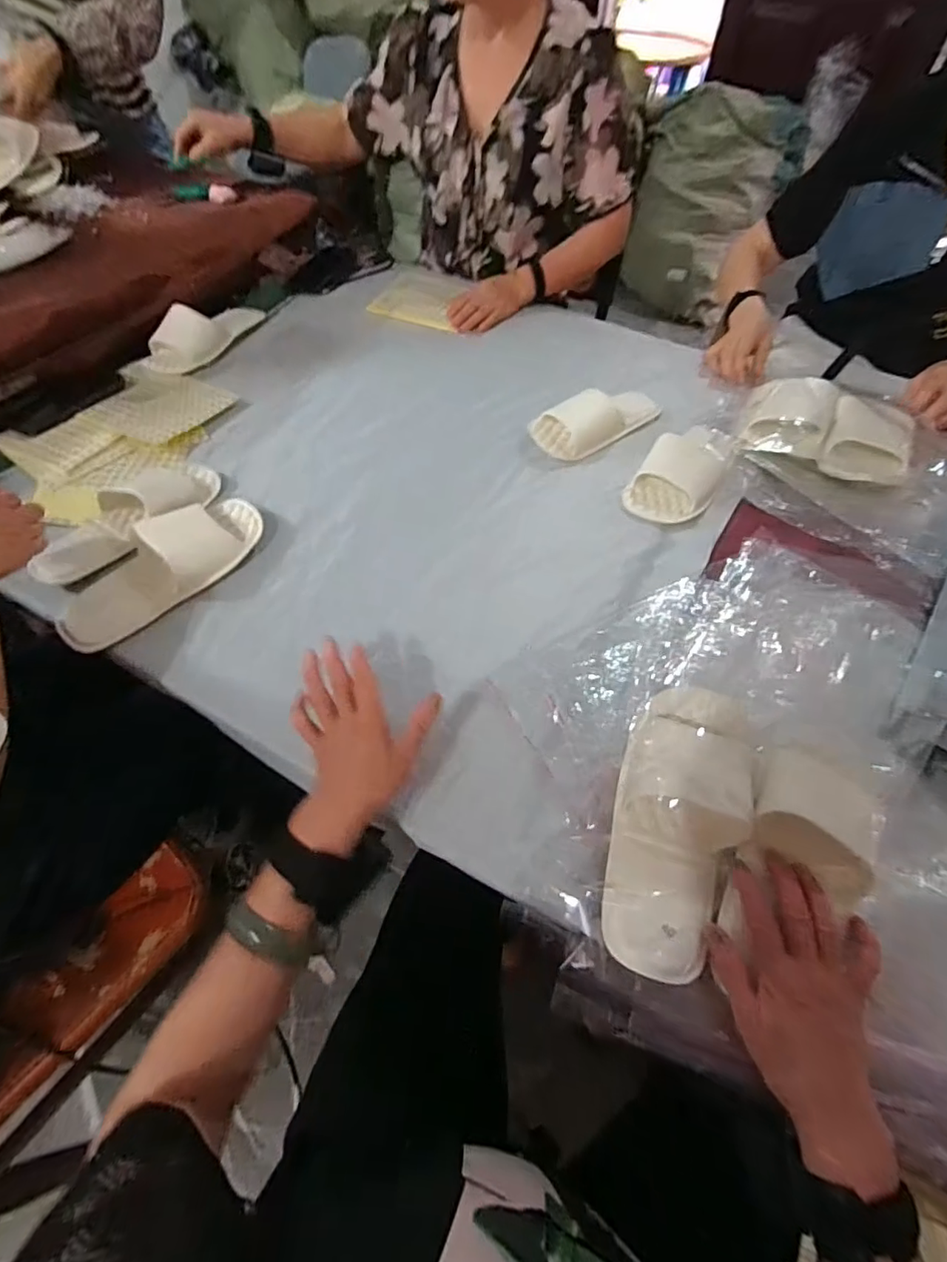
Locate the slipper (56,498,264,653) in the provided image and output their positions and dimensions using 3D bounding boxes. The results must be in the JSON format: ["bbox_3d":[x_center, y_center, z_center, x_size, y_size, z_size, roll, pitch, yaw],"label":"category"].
[{"bbox_3d":[-0.349,-0.073,0.610,0.098,0.052,0.247,35,61,21],"label":"slipper"}]

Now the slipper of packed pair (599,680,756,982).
[{"bbox_3d":[0.170,0.151,0.447,0.100,0.064,0.237,20,57,12],"label":"slipper of packed pair"}]

